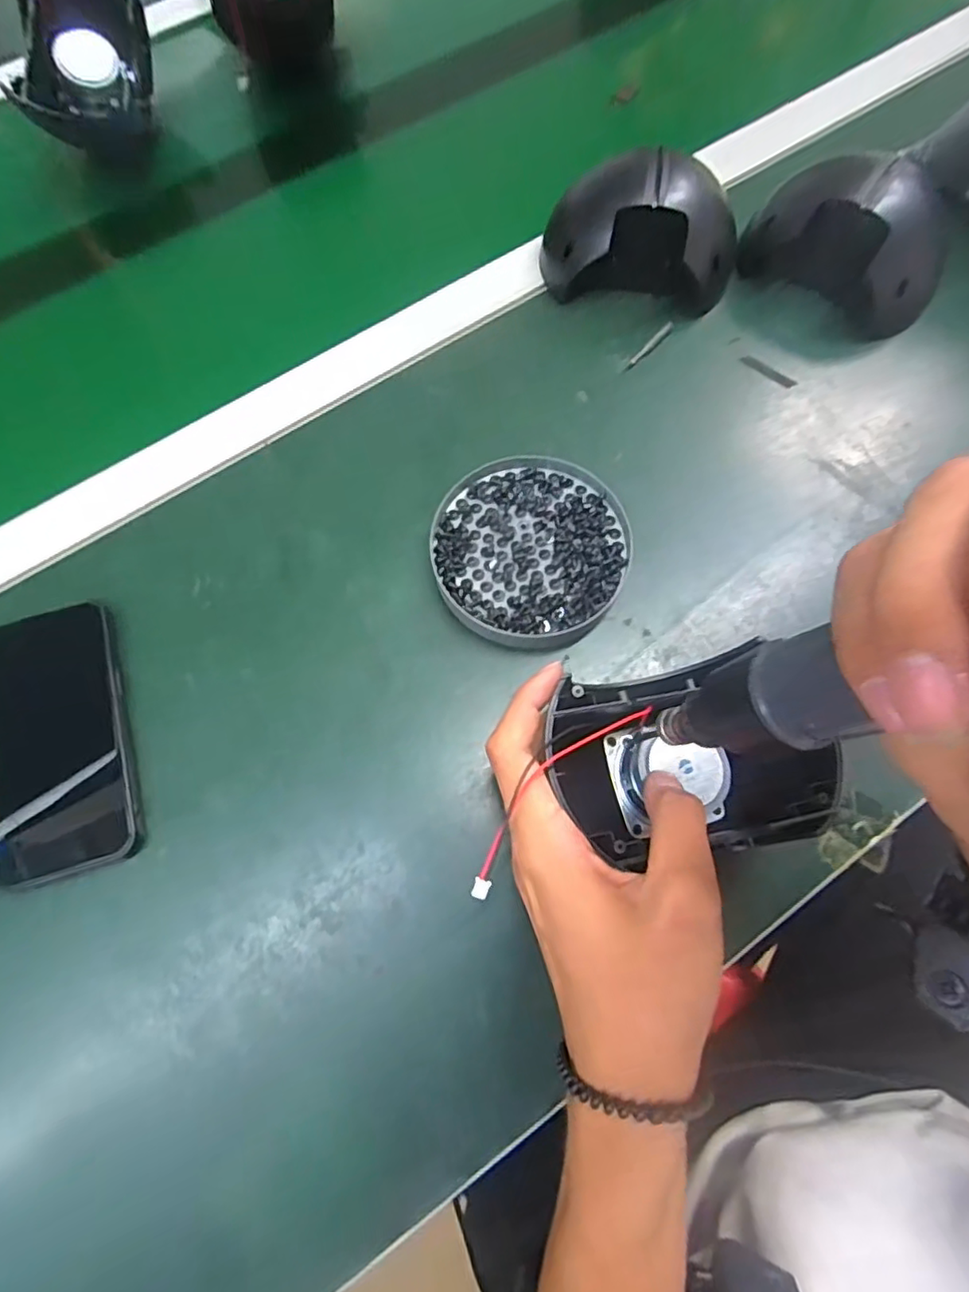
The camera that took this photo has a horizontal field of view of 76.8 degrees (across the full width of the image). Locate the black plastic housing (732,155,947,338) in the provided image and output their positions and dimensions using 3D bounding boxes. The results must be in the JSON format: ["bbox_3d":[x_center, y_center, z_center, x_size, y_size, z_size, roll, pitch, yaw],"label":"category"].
[{"bbox_3d":[0.242,-0.269,0.402,0.128,0.061,0.069,33,75,12],"label":"black plastic housing"}]

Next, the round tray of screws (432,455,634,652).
[{"bbox_3d":[0.027,-0.056,0.360,0.112,0.018,0.115,0,71,1],"label":"round tray of screws"}]

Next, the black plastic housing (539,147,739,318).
[{"bbox_3d":[0.105,-0.275,0.403,0.127,0.068,0.067,9,72,4],"label":"black plastic housing"}]

